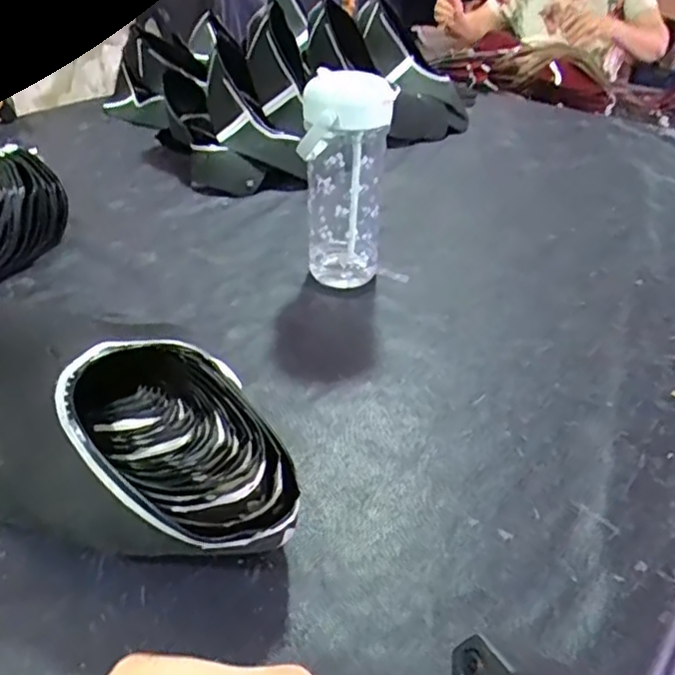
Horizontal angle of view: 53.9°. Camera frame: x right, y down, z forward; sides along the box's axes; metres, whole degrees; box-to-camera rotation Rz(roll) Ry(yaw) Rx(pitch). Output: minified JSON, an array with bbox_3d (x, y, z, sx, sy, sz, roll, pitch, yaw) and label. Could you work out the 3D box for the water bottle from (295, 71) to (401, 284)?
[{"bbox_3d":[0.007,-0.162,0.703,0.089,0.218,0.075,2,34,-1],"label":"water bottle"}]

